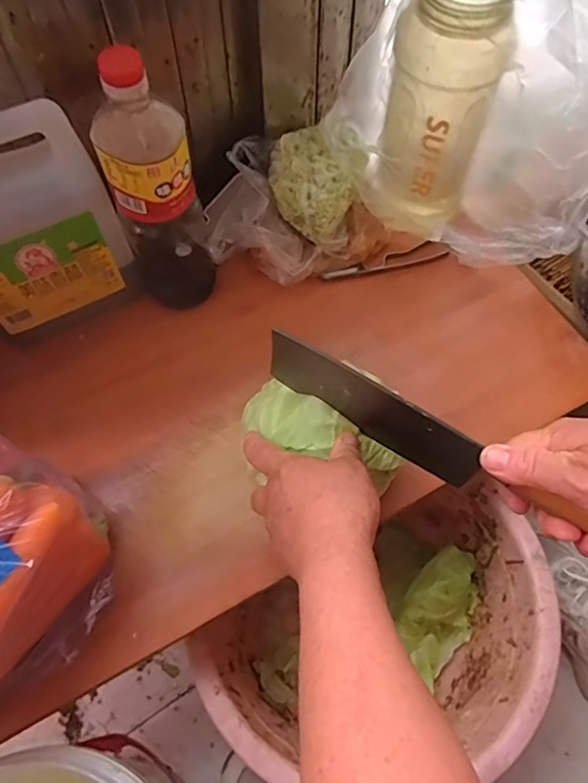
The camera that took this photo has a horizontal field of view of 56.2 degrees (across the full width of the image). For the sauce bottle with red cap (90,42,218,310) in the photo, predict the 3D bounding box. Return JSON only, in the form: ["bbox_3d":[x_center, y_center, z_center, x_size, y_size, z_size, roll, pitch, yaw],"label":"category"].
[{"bbox_3d":[-0.127,-0.183,0.513,0.076,0.264,0.077,-14,61,-8],"label":"sauce bottle with red cap"}]

